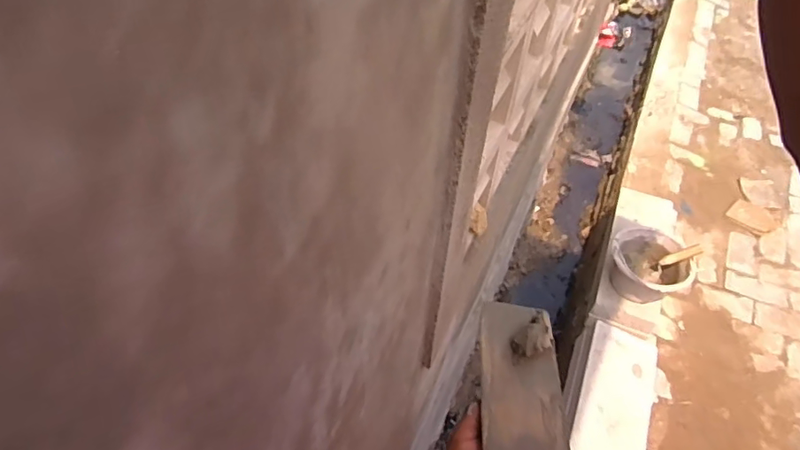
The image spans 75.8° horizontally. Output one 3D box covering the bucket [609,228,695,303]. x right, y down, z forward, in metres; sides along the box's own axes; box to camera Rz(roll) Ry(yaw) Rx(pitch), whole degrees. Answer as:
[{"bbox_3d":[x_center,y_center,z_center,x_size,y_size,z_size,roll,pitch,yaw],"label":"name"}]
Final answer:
[{"bbox_3d":[0.729,0.125,1.523,0.217,0.131,0.224,1,52,-1],"label":"bucket"}]

